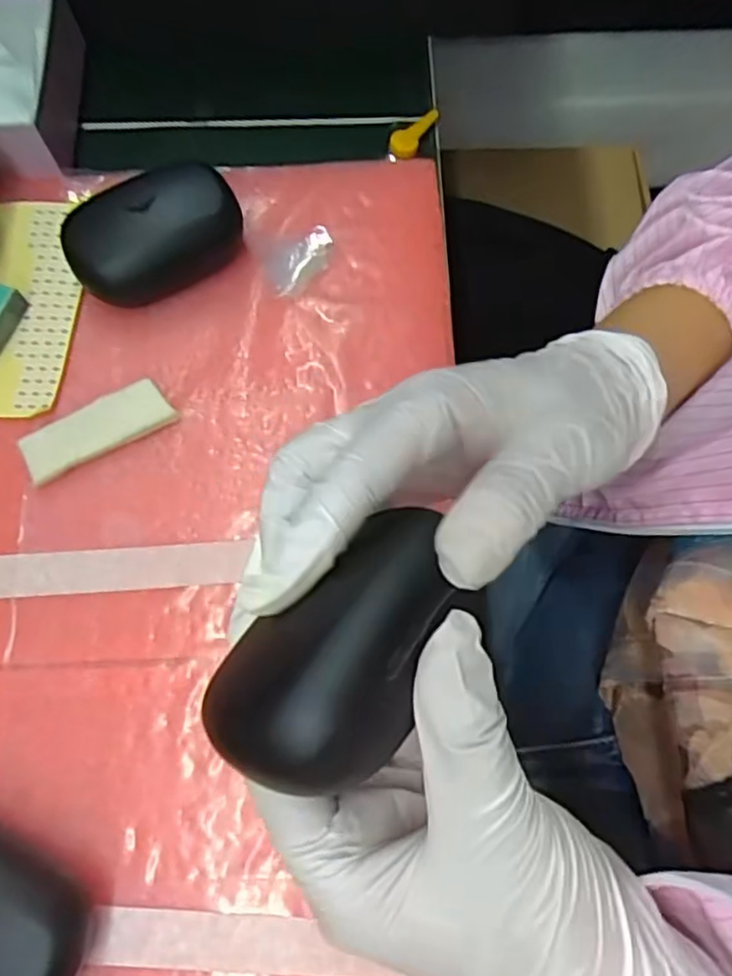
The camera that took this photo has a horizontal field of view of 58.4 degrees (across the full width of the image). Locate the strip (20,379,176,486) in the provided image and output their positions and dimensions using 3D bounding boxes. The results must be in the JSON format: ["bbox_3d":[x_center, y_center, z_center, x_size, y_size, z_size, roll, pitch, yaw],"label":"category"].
[{"bbox_3d":[-0.126,-0.028,0.306,0.068,0.013,0.024,-29,74,-8],"label":"strip"}]

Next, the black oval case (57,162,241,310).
[{"bbox_3d":[-0.106,-0.127,0.327,0.085,0.037,0.053,-33,76,-10],"label":"black oval case"}]

